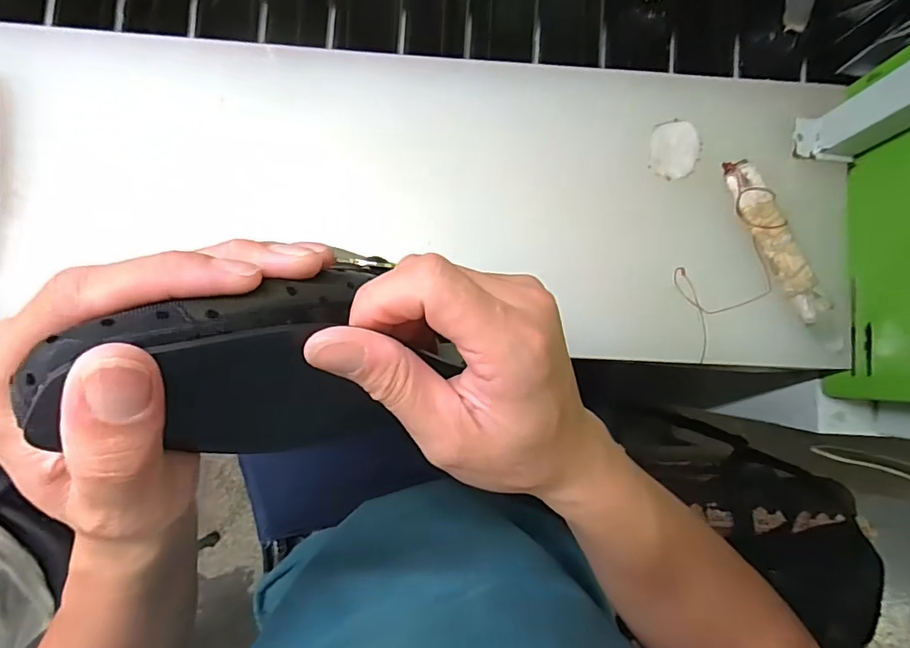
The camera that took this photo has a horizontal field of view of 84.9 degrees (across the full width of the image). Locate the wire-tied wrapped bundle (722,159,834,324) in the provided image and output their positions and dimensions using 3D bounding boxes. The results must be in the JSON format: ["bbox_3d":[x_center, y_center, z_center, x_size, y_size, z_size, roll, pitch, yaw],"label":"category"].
[{"bbox_3d":[0.255,-0.068,0.398,0.028,0.015,0.137,-25,88,-3],"label":"wire-tied wrapped bundle"}]

